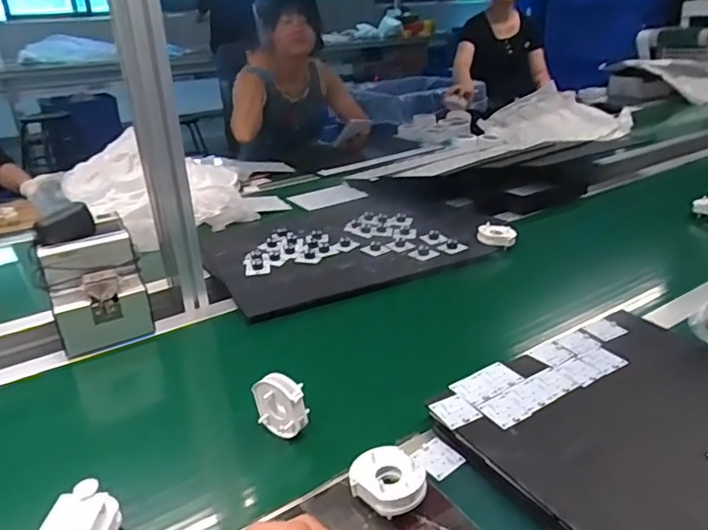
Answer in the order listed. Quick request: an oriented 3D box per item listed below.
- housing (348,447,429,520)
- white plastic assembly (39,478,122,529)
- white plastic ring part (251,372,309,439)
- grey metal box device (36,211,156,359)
[{"bbox_3d":[0.032,0.208,0.525,0.061,0.038,0.069,-24,33,-38],"label":"housing"},{"bbox_3d":[-0.245,0.234,0.498,0.061,0.035,0.068,-3,25,0],"label":"white plastic assembly"},{"bbox_3d":[-0.081,0.158,0.620,0.065,0.067,0.025,16,31,34],"label":"white plastic ring part"},{"bbox_3d":[-0.394,0.024,0.839,0.127,0.139,0.165,-16,29,-26],"label":"grey metal box device"}]

